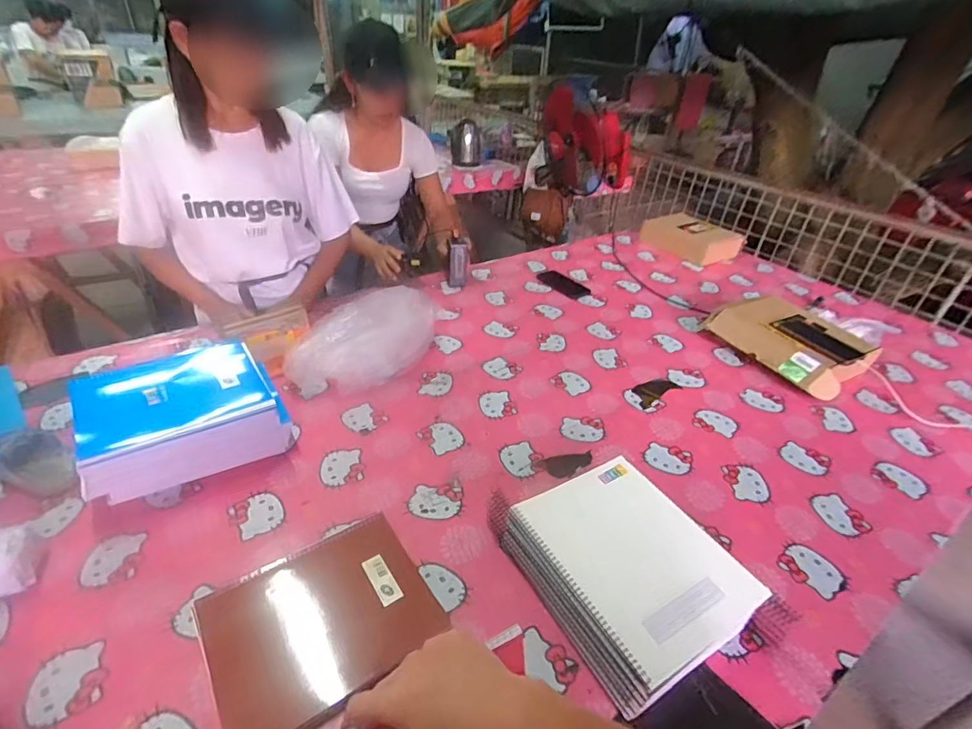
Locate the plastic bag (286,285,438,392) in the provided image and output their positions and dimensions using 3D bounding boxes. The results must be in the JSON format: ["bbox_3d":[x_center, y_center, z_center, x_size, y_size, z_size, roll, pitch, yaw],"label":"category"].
[{"bbox_3d":[-0.247,-0.073,1.024,0.171,0.155,0.320,17,38,16],"label":"plastic bag"}]

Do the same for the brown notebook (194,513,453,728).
[{"bbox_3d":[-0.201,0.315,0.604,0.252,0.010,0.195,-20,50,-27],"label":"brown notebook"}]

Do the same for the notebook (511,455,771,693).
[{"bbox_3d":[0.183,0.235,0.612,0.200,0.023,0.250,-17,41,-26],"label":"notebook"}]

